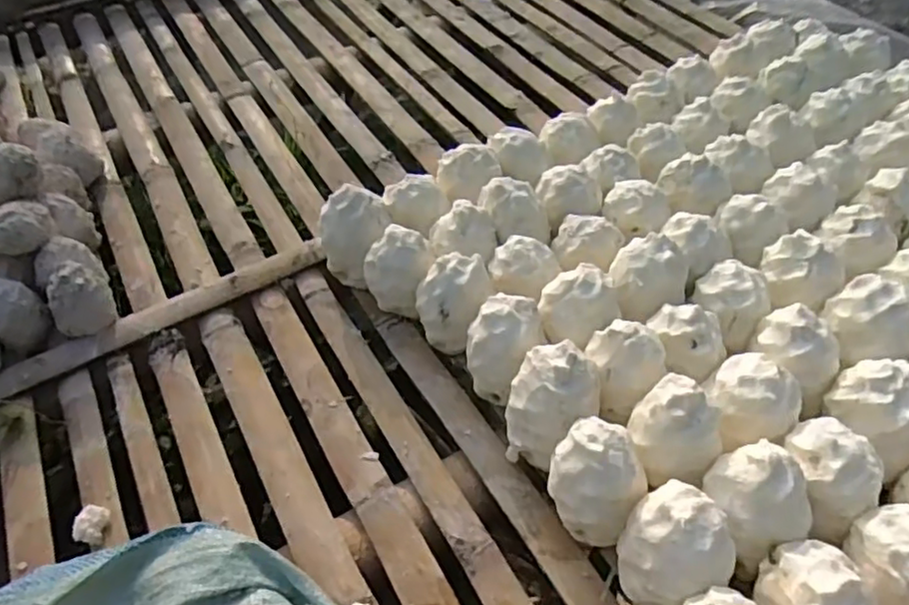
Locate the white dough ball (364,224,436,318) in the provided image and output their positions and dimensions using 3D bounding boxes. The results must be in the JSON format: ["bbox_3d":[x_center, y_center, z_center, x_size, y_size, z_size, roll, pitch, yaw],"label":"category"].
[{"bbox_3d":[-0.060,-0.032,0.751,0.078,0.107,0.071,-1,46,1],"label":"white dough ball"}]

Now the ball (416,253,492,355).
[{"bbox_3d":[0.000,0.001,0.718,0.065,0.103,0.067,-1,46,1],"label":"ball"}]

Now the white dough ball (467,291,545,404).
[{"bbox_3d":[0.052,0.052,0.671,0.073,0.109,0.069,-1,46,1],"label":"white dough ball"}]

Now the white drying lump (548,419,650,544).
[{"bbox_3d":[0.122,0.157,0.560,0.073,0.105,0.067,-1,46,1],"label":"white drying lump"}]

